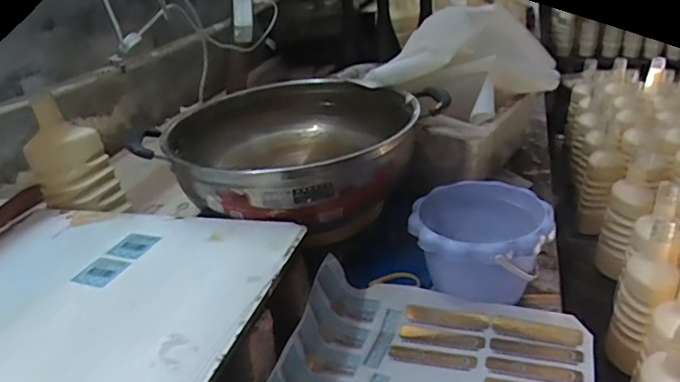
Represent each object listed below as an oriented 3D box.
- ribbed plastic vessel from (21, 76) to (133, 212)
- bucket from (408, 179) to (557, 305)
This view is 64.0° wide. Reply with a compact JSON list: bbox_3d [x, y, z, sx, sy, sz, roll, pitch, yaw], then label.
[{"bbox_3d":[-0.364,-0.052,0.730,0.091,0.177,0.077,-26,35,-36],"label":"ribbed plastic vessel"},{"bbox_3d":[0.166,0.073,0.646,0.147,0.122,0.135,-3,28,1],"label":"bucket"}]

